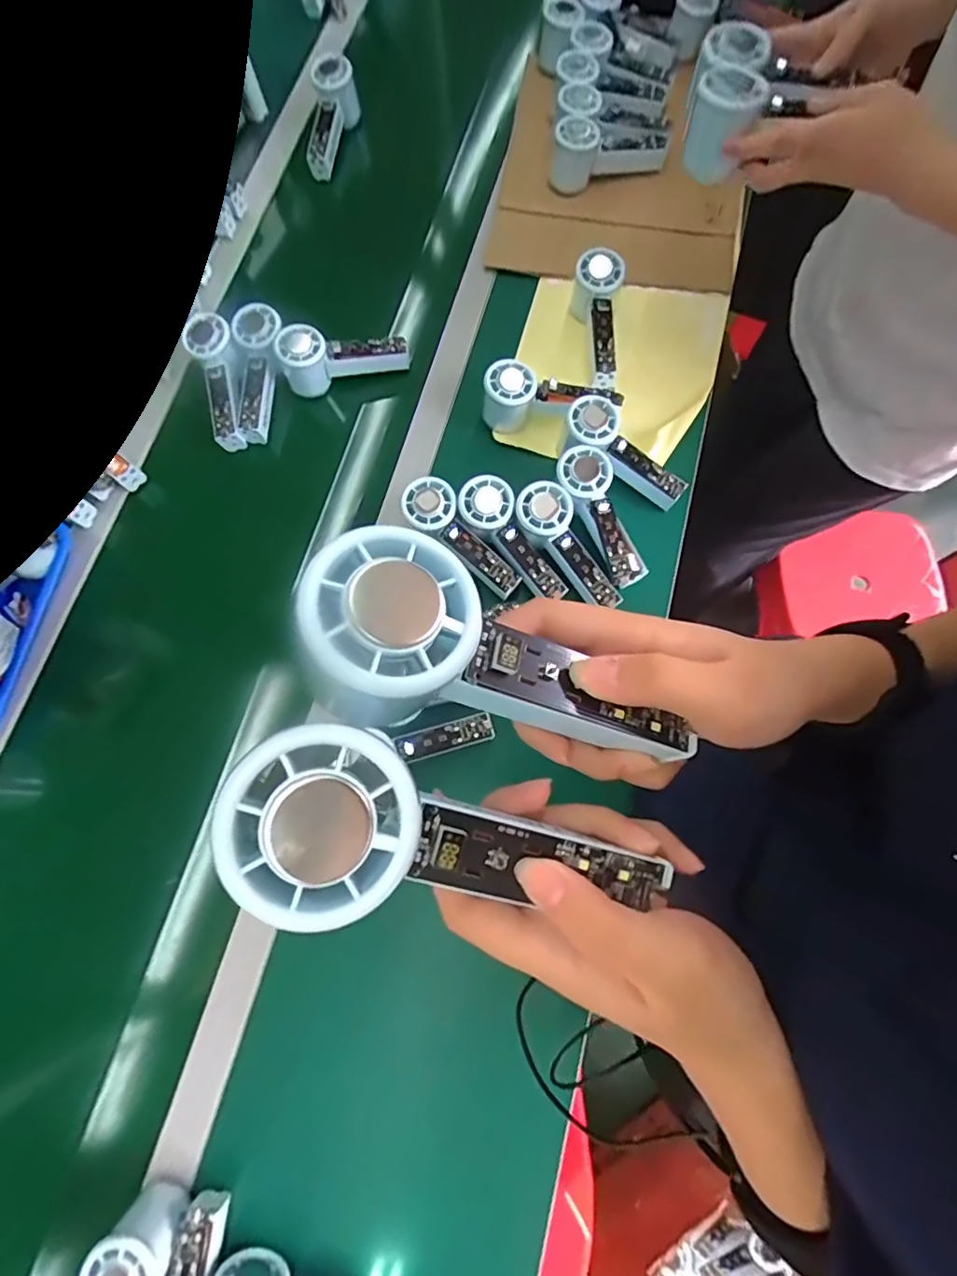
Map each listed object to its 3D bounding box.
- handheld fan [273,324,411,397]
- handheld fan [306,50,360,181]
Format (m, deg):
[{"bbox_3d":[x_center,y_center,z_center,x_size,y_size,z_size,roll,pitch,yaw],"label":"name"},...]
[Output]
[{"bbox_3d":[-0.160,-0.340,0.645,0.146,0.061,0.047,-15,75,-3],"label":"handheld fan"},{"bbox_3d":[-0.206,-0.718,0.746,0.057,0.052,0.154,13,92,5],"label":"handheld fan"}]

